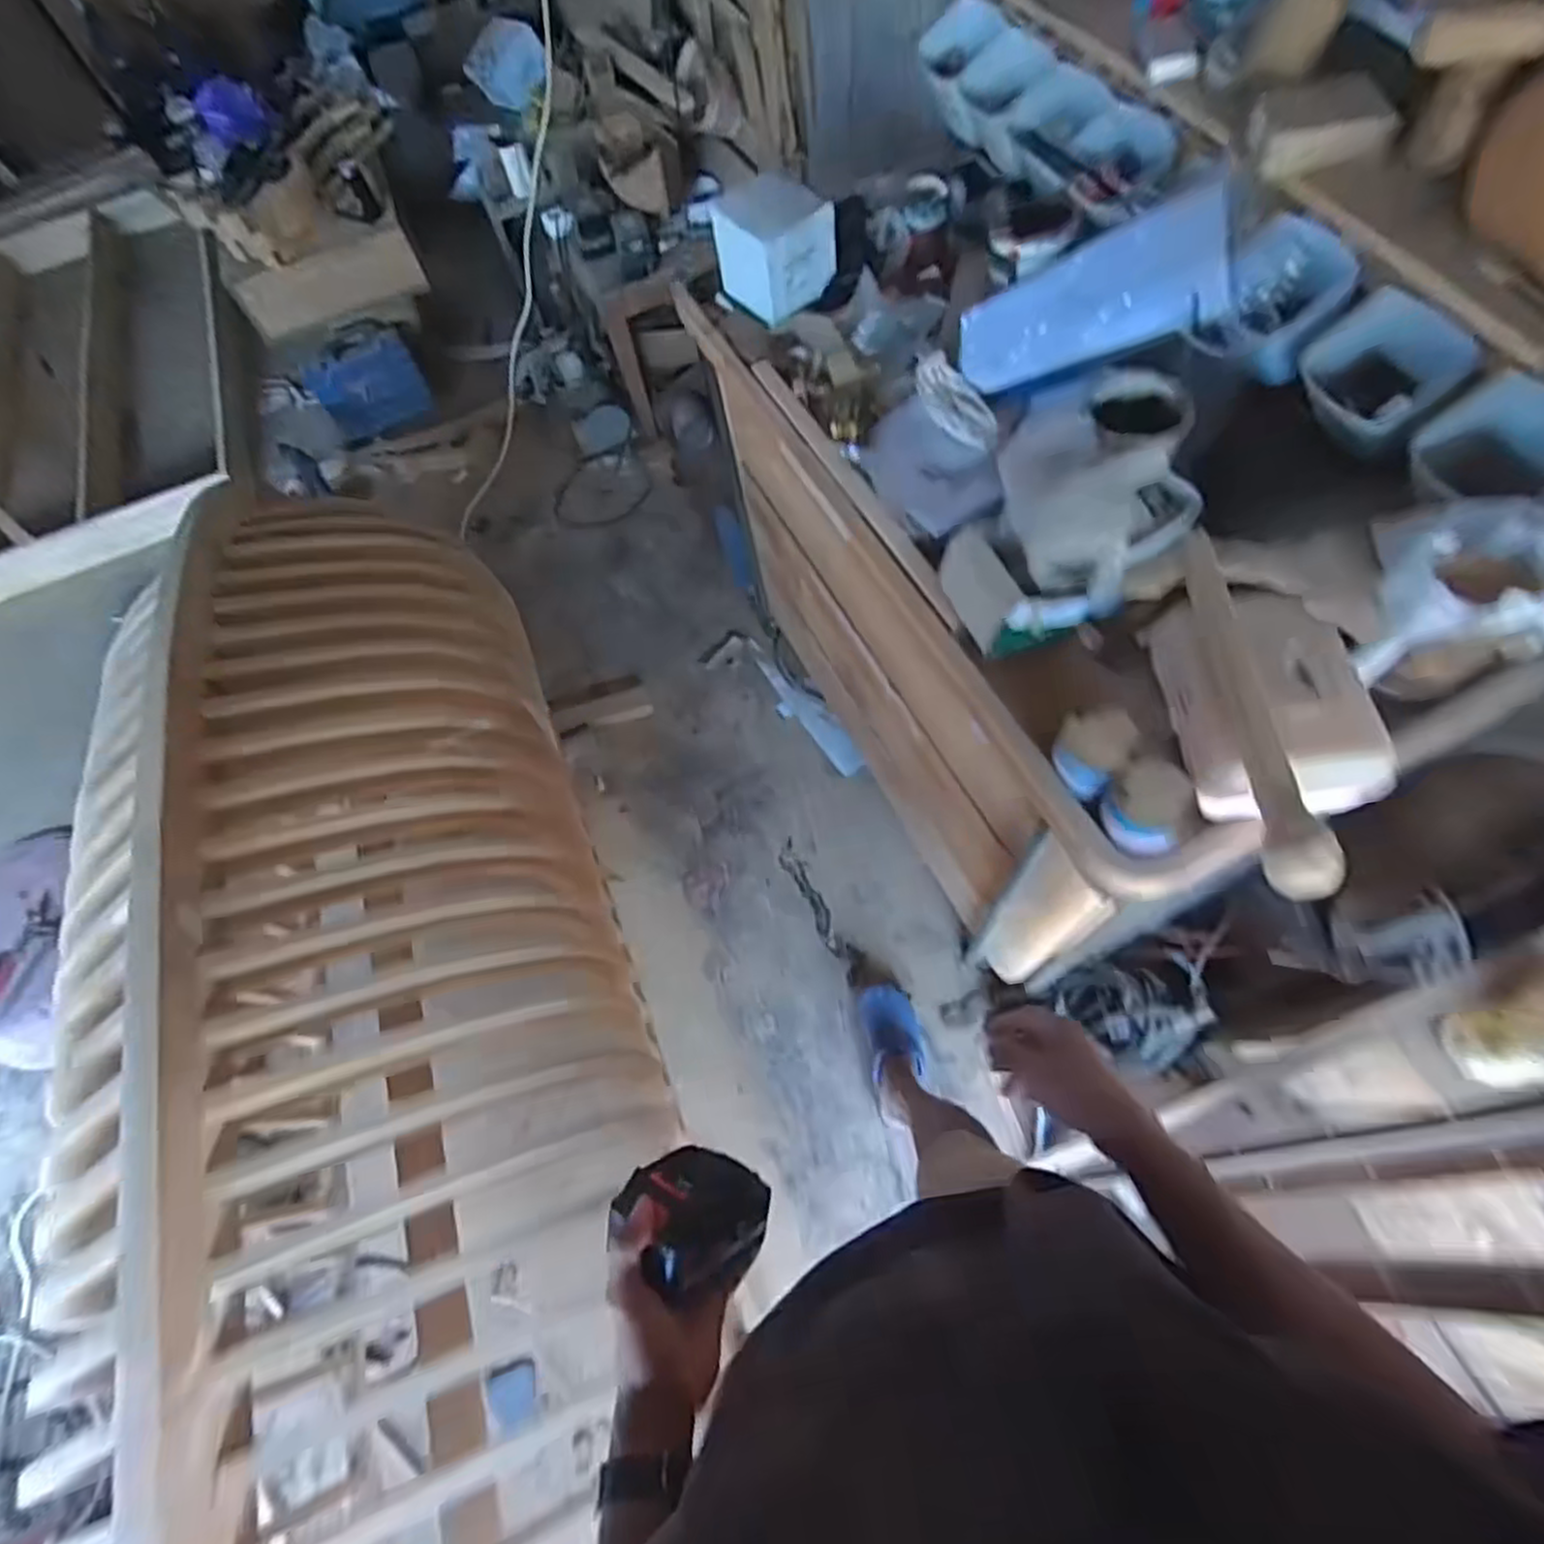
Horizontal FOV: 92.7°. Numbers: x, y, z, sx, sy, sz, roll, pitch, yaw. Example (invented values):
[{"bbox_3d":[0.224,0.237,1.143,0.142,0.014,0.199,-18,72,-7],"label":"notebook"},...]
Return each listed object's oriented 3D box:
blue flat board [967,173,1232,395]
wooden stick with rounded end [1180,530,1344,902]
[{"bbox_3d":[0.368,-0.550,0.869,0.297,0.033,0.186,-8,67,37],"label":"blue flat board"},{"bbox_3d":[0.410,-0.072,0.638,0.043,0.068,0.359,0,65,7],"label":"wooden stick with rounded end"}]

